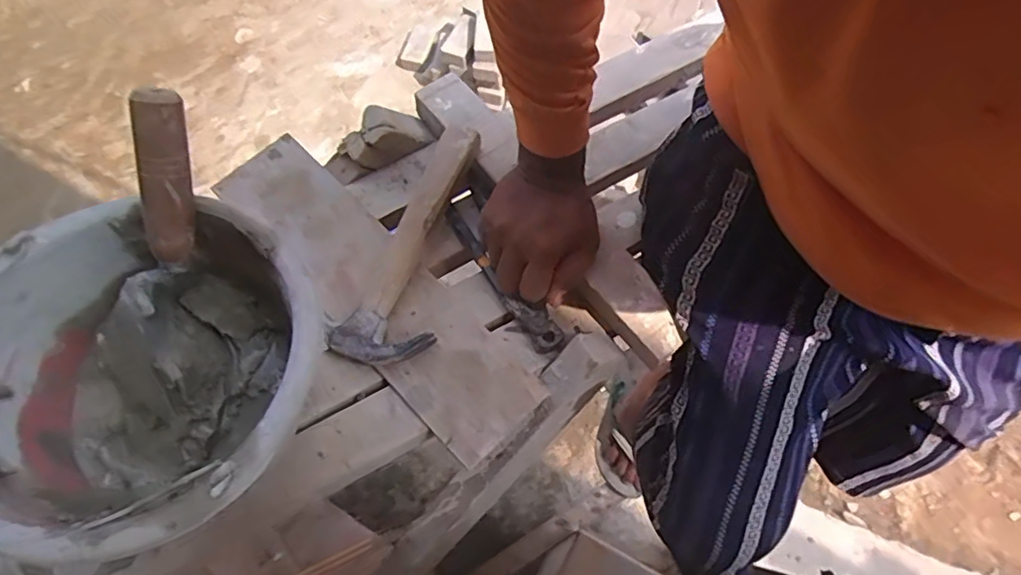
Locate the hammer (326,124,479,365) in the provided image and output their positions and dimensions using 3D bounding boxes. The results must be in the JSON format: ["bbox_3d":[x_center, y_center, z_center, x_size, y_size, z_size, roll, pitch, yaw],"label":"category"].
[{"bbox_3d":[-0.088,-0.044,0.583,0.091,0.044,0.252,16,70,9],"label":"hammer"}]

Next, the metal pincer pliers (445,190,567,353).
[{"bbox_3d":[-0.010,-0.017,0.598,0.035,0.023,0.190,-30,67,-9],"label":"metal pincer pliers"}]

